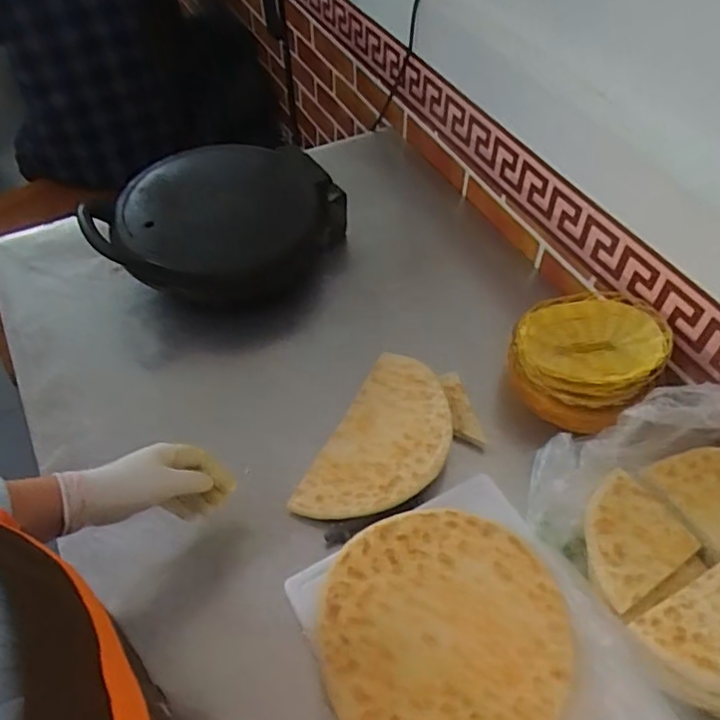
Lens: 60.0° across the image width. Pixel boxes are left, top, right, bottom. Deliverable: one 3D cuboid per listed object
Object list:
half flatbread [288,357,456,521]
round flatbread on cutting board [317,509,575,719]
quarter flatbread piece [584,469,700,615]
[{"bbox_3d":[0.036,0.107,0.810,0.146,0.036,0.258,20,55,16],"label":"half flatbread"},{"bbox_3d":[0.086,0.277,0.647,0.247,0.010,0.246,0,52,0],"label":"round flatbread on cutting board"},{"bbox_3d":[0.296,0.197,0.698,0.128,0.016,0.112,-28,57,-20],"label":"quarter flatbread piece"}]

